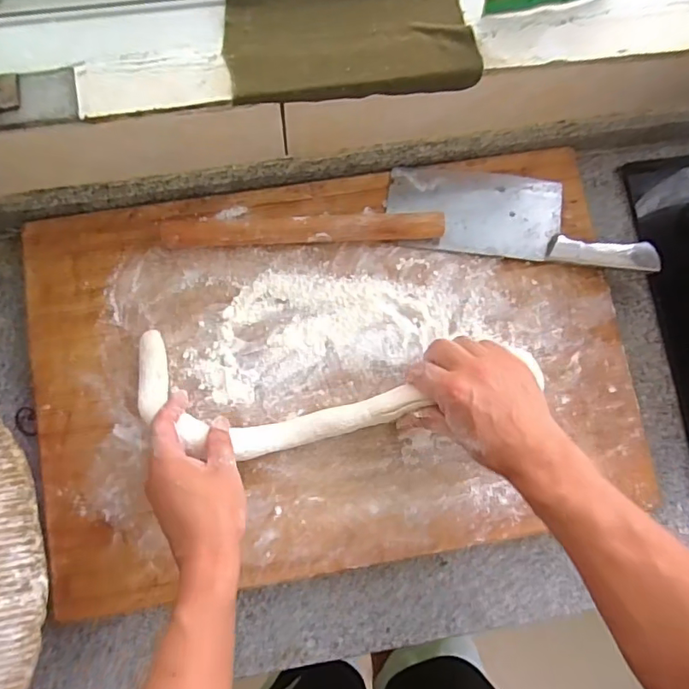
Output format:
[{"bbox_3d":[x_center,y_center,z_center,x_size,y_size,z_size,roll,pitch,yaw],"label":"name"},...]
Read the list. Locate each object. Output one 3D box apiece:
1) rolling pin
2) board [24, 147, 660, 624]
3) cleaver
[{"bbox_3d":[-0.040,-0.114,0.535,0.273,0.033,0.027,-2,80,-2],"label":"rolling pin"},{"bbox_3d":[-0.007,0.021,0.542,0.579,0.035,0.387,-9,81,-3],"label":"board"},{"bbox_3d":[0.186,-0.138,0.552,0.274,0.030,0.093,8,80,0],"label":"cleaver"}]

